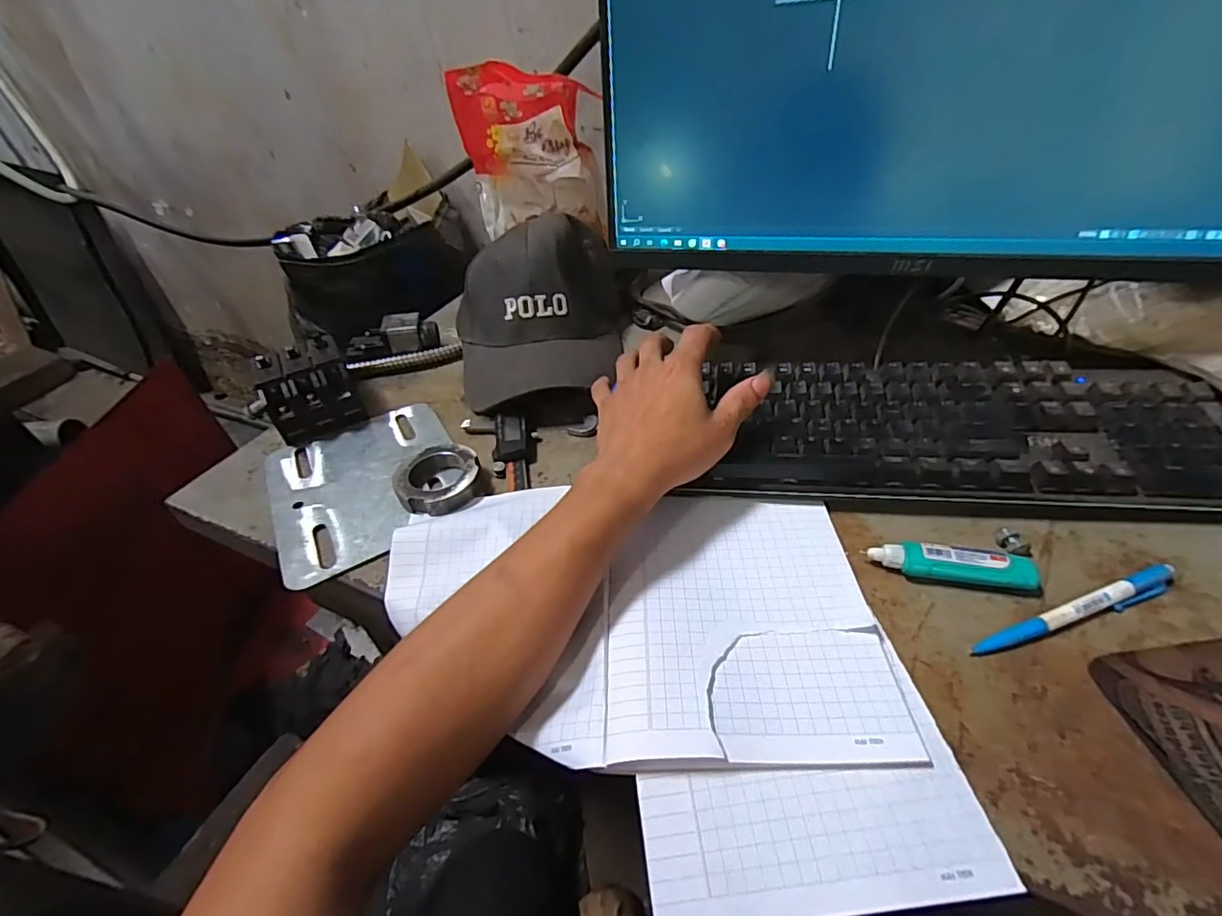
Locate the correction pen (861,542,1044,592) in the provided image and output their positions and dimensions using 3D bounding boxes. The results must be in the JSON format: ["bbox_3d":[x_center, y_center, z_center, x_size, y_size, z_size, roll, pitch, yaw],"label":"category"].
[{"bbox_3d":[0.208,0.067,0.334,0.090,0.018,0.021,6,41,14],"label":"correction pen"}]

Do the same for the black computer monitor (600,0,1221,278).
[{"bbox_3d":[0.230,-0.268,0.356,0.490,0.267,0.057,7,42,15],"label":"black computer monitor"}]

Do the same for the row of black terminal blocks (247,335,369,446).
[{"bbox_3d":[-0.279,-0.061,0.500,0.082,0.069,0.069,-25,44,-22],"label":"row of black terminal blocks"}]

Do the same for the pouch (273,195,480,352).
[{"bbox_3d":[-0.380,-0.333,0.881,0.252,0.127,0.293,-9,40,-4],"label":"pouch"}]

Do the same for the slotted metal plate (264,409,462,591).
[{"bbox_3d":[-0.204,0.016,0.451,0.148,0.004,0.178,-24,43,-21],"label":"slotted metal plate"}]

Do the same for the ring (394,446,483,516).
[{"bbox_3d":[-0.136,0.016,0.427,0.062,0.022,0.063,-3,40,3],"label":"ring"}]

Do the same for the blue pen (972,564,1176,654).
[{"bbox_3d":[0.268,0.088,0.309,0.134,0.011,0.013,-15,41,-11],"label":"blue pen"}]

